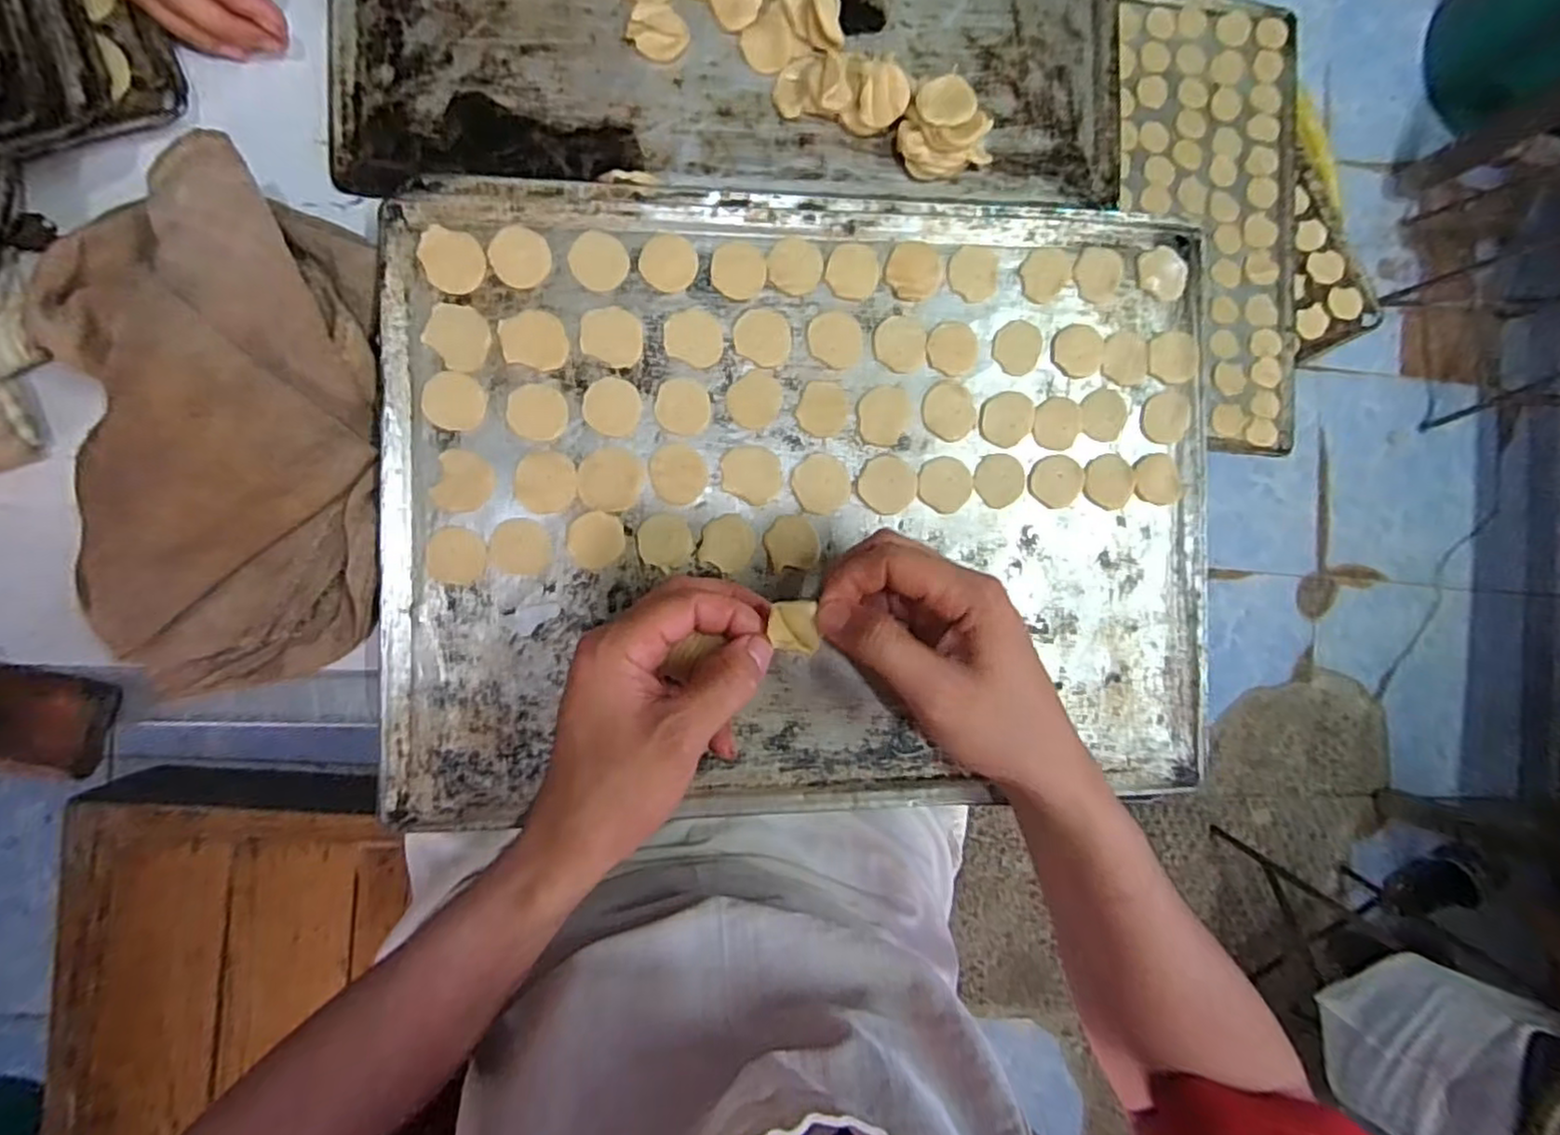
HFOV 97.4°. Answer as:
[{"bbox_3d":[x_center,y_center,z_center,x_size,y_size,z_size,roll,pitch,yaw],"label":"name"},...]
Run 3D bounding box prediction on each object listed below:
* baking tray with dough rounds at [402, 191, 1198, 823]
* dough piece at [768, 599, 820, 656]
[{"bbox_3d":[0.023,-0.038,0.380,0.449,0.020,0.331,-1,89,-7],"label":"baking tray with dough rounds"},{"bbox_3d":[0.008,0.028,0.319,0.023,0.010,0.024,3,86,-7],"label":"dough piece"}]

